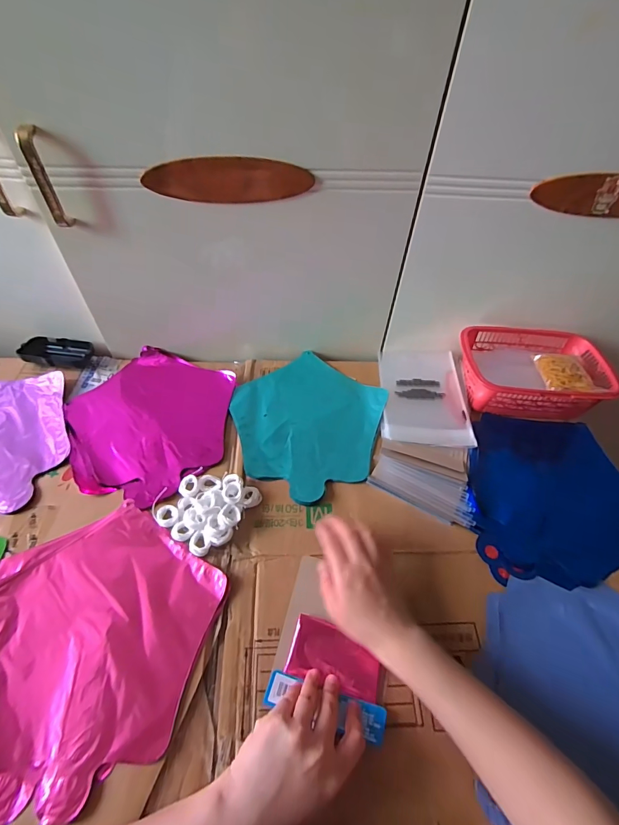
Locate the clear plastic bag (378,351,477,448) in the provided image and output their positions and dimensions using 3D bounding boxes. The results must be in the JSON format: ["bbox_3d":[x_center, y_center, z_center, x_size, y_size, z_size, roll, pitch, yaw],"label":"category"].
[{"bbox_3d":[0.177,-0.038,0.618,0.128,0.010,0.204,5,52,1],"label":"clear plastic bag"}]

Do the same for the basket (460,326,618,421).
[{"bbox_3d":[0.336,-0.063,0.611,0.210,0.068,0.142,4,52,0],"label":"basket"}]

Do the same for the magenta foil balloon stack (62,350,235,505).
[{"bbox_3d":[-0.229,0.008,0.566,0.223,0.011,0.240,12,53,6],"label":"magenta foil balloon stack"}]

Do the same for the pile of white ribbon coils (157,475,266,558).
[{"bbox_3d":[-0.124,0.112,0.481,0.094,0.019,0.100,28,56,18],"label":"pile of white ribbon coils"}]

